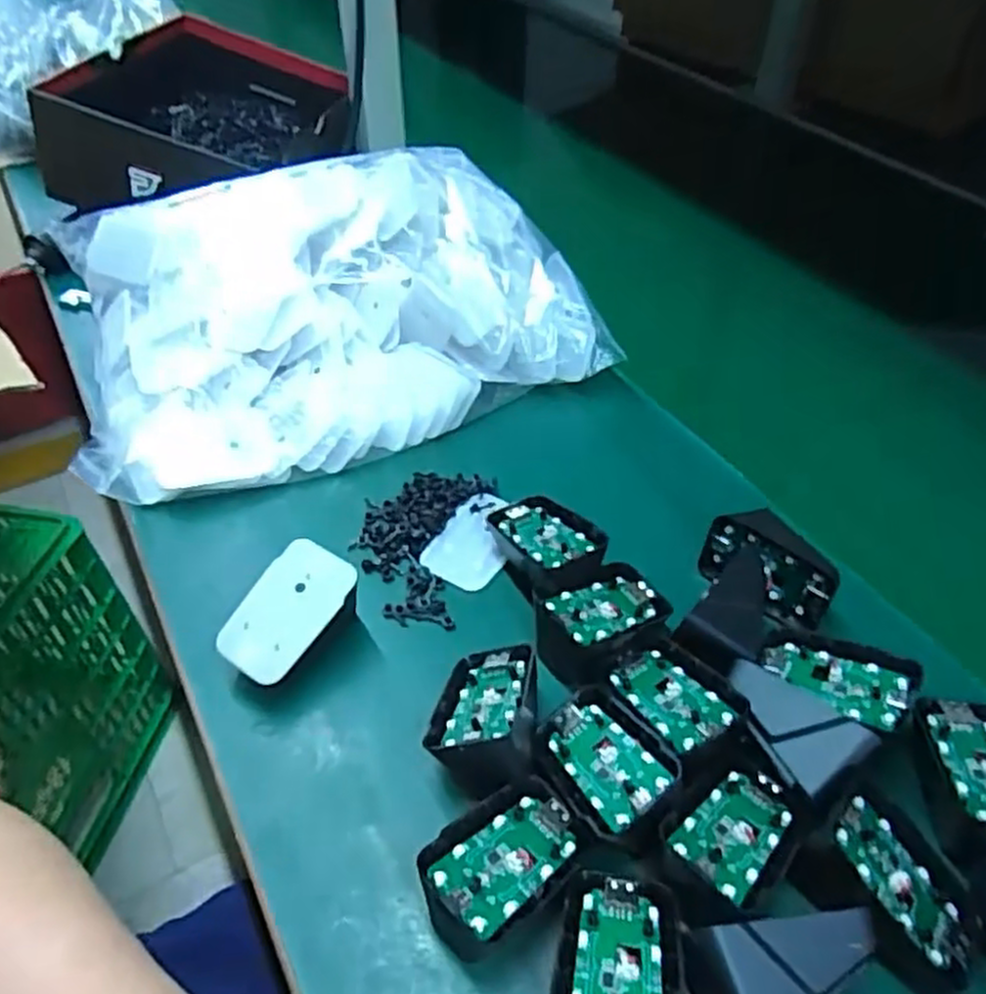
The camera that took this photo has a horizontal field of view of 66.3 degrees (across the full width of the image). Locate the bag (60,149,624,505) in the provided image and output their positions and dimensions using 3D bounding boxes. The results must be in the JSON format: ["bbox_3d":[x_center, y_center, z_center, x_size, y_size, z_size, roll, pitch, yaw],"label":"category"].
[{"bbox_3d":[-0.116,-0.146,0.539,0.343,0.105,0.248,-15,49,-16],"label":"bag"}]

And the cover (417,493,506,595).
[{"bbox_3d":[-0.009,0.025,0.446,0.044,0.005,0.068,25,50,20],"label":"cover"}]

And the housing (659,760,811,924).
[{"bbox_3d":[0.100,0.134,0.304,0.072,0.020,0.043,-32,56,-29],"label":"housing"}]

